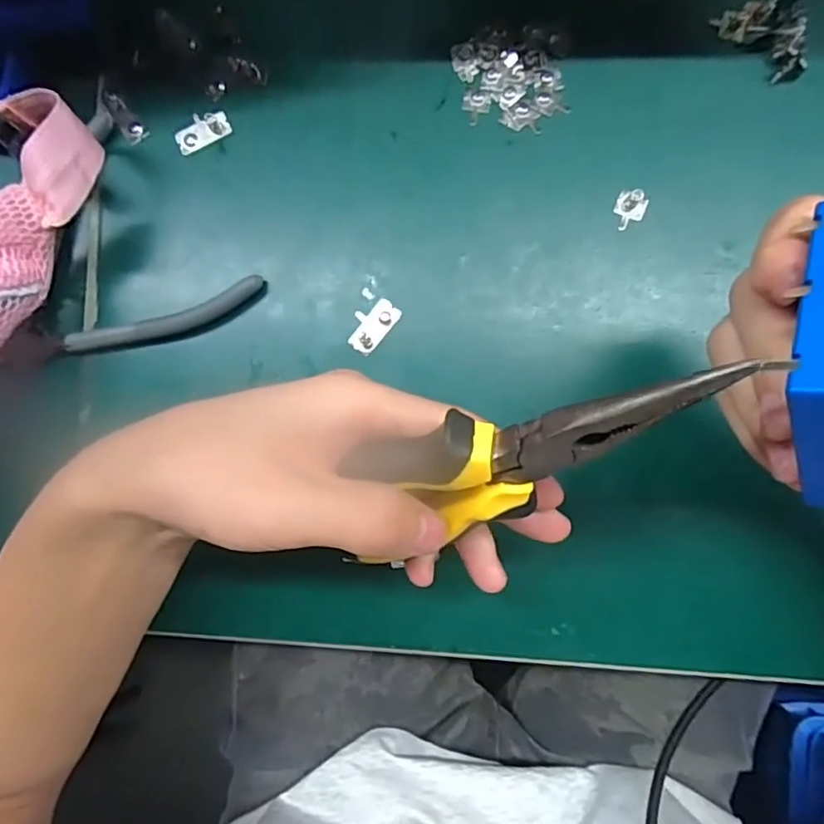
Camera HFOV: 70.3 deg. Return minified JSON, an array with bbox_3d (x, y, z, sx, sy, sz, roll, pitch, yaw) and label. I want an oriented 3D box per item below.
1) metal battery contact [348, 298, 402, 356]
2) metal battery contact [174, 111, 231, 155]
[{"bbox_3d":[-0.021,-0.045,0.299,0.017,0.004,0.030,42,91,4],"label":"metal battery contact"},{"bbox_3d":[-0.111,-0.148,0.308,0.029,0.005,0.015,-27,86,2],"label":"metal battery contact"}]

